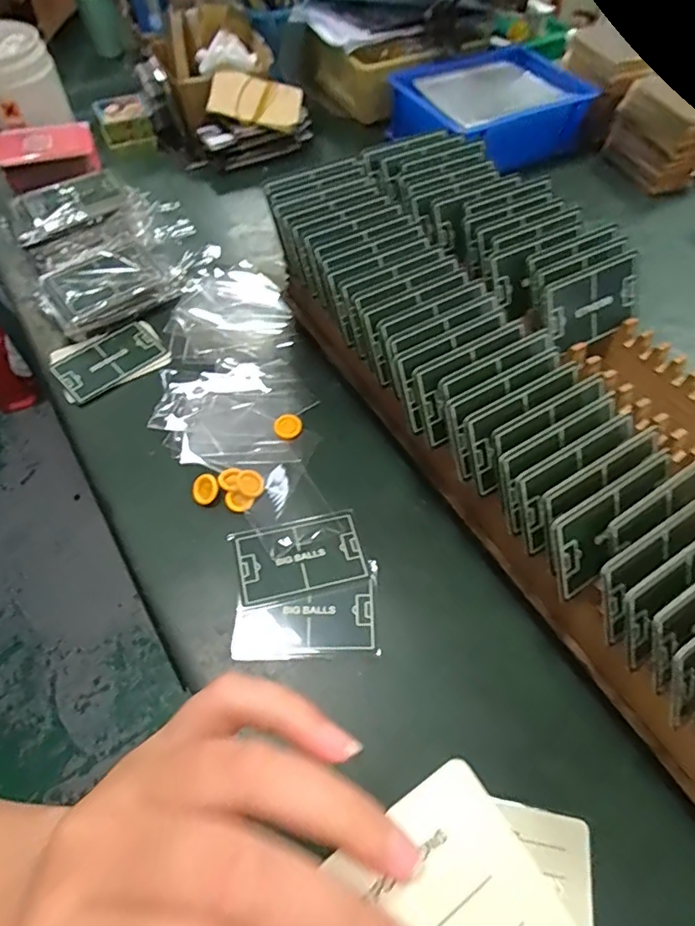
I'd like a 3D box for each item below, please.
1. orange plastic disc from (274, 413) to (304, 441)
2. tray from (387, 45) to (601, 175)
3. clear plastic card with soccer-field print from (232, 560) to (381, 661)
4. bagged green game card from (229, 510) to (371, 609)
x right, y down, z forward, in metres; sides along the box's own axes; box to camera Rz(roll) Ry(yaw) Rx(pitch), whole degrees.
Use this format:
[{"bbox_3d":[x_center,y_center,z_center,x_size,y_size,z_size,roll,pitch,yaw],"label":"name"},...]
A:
[{"bbox_3d":[-0.046,-0.028,0.410,0.021,0.006,0.021,0,58,0],"label":"orange plastic disc"},{"bbox_3d":[0.165,-0.408,0.619,0.201,0.060,0.157,-29,62,-17],"label":"tray"},{"bbox_3d":[-0.025,0.095,0.334,0.089,0.004,0.052,-3,58,-2],"label":"clear plastic card with soccer-field print"},{"bbox_3d":[-0.031,0.062,0.354,0.084,0.004,0.053,-12,59,-8],"label":"bagged green game card"}]

